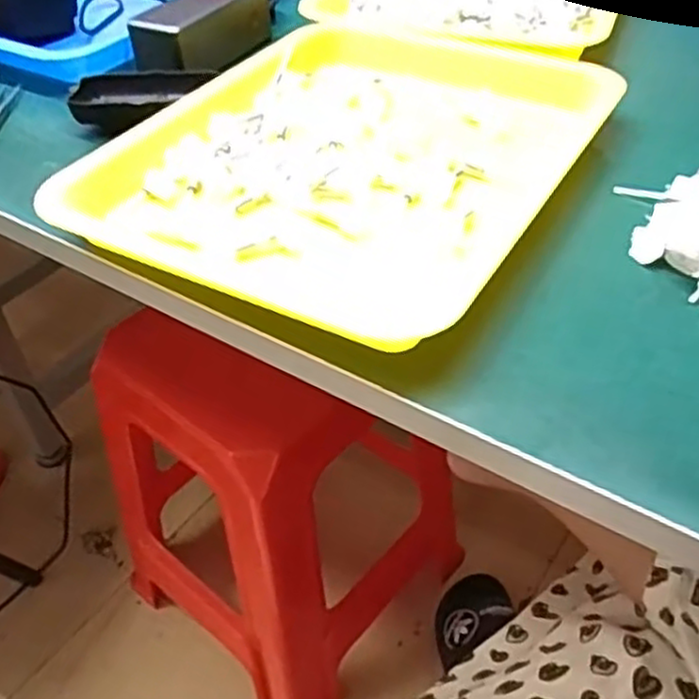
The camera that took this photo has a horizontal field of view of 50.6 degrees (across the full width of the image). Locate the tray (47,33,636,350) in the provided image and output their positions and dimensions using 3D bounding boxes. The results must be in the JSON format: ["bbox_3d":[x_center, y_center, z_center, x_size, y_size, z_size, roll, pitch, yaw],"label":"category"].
[{"bbox_3d":[0.007,-0.132,0.477,0.249,0.026,0.317,24,50,25],"label":"tray"}]

